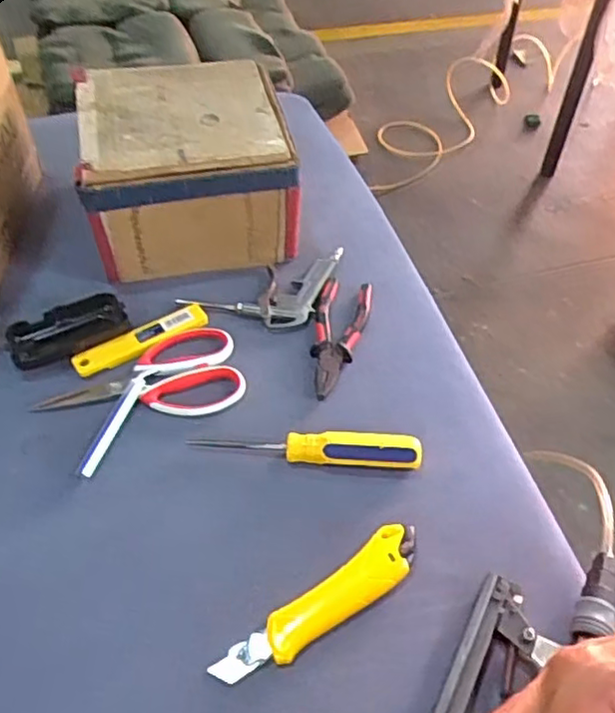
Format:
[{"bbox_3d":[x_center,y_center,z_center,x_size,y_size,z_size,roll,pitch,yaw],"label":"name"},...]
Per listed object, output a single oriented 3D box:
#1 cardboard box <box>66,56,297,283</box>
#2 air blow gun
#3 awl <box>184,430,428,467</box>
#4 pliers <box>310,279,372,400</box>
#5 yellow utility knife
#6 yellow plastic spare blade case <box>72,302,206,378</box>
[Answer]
[{"bbox_3d":[-0.131,-0.209,0.716,0.210,0.134,0.221,-9,50,-9],"label":"cardboard box"},{"bbox_3d":[-0.044,-0.085,0.688,0.125,0.017,0.143,18,51,13],"label":"air blow gun"},{"bbox_3d":[-0.002,0.078,0.548,0.193,0.025,0.027,4,49,1],"label":"awl"},{"bbox_3d":[0.028,-0.021,0.640,0.053,0.015,0.156,11,50,8],"label":"pliers"},{"bbox_3d":[0.014,0.180,0.467,0.172,0.018,0.039,-30,56,-25],"label":"yellow utility knife"},{"bbox_3d":[-0.162,-0.018,0.628,0.134,0.012,0.026,-27,55,-23],"label":"yellow plastic spare blade case"}]

